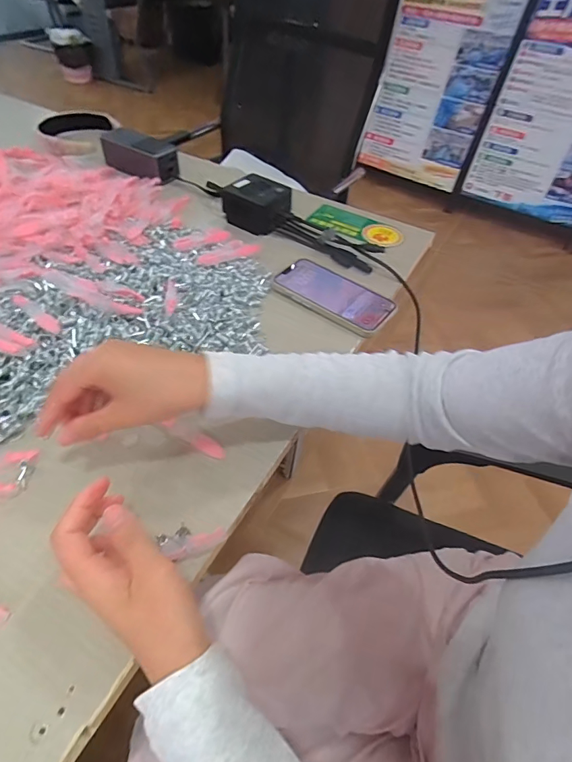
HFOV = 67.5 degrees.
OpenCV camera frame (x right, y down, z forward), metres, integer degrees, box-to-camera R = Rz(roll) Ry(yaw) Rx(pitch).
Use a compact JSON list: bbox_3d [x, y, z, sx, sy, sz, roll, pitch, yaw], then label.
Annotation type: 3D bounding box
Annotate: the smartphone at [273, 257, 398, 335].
[{"bbox_3d":[0.059,-0.109,0.524,0.145,0.011,0.076,33,54,22],"label":"smartphone"}]

